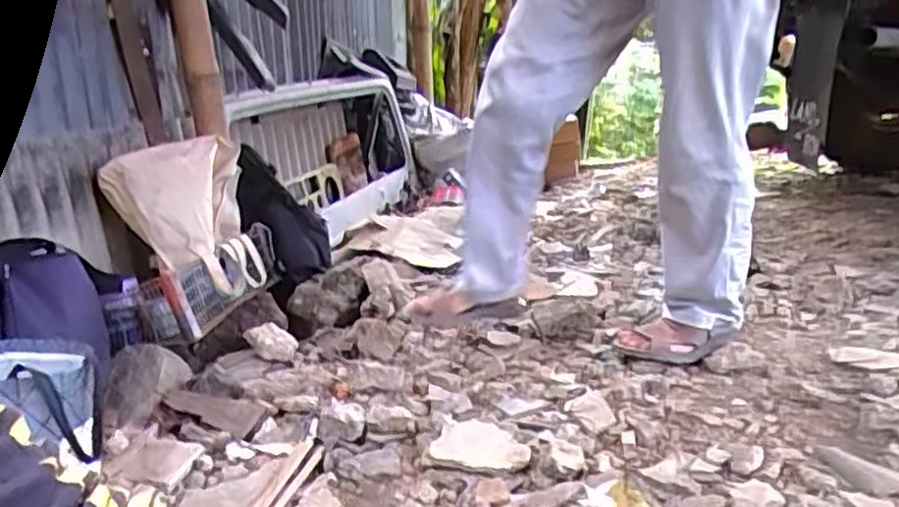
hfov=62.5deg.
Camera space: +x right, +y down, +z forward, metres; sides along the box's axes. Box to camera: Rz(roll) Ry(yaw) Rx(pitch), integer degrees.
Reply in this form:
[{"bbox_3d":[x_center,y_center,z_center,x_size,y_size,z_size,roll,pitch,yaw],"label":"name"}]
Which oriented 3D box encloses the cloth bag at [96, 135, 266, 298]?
[{"bbox_3d":[-0.537,-0.070,1.516,0.278,0.300,0.182,-12,21,-26],"label":"cloth bag"}]

